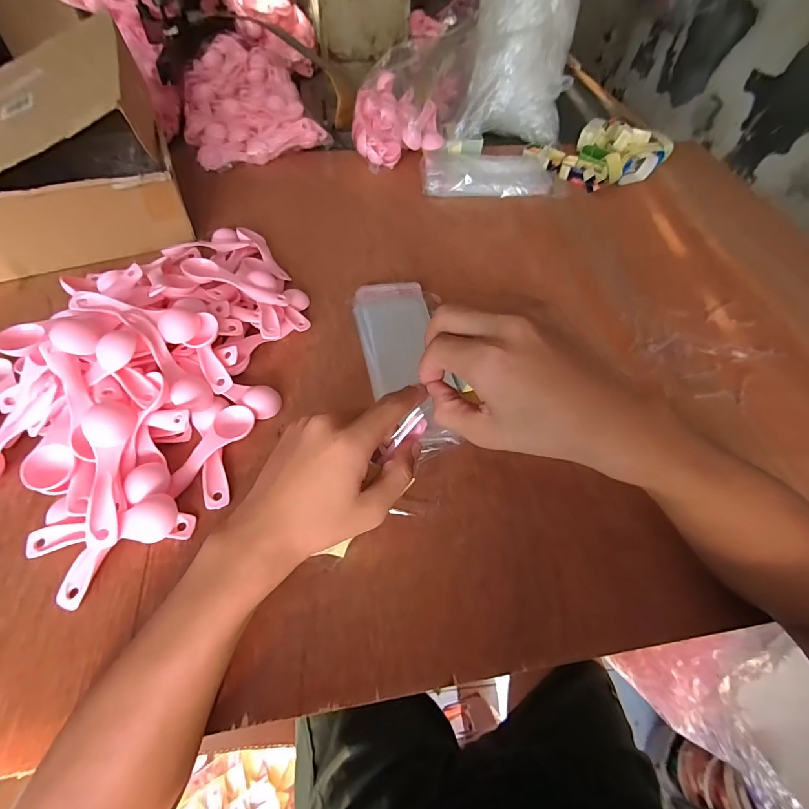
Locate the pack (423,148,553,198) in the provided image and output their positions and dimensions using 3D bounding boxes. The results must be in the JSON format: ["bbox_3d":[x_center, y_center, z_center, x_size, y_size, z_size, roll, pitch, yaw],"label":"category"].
[{"bbox_3d":[0.137,-0.373,0.678,0.217,0.030,0.102,7,55,0],"label":"pack"}]

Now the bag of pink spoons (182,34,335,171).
[{"bbox_3d":[-0.288,-0.554,0.752,0.229,0.082,0.331,-19,58,-16],"label":"bag of pink spoons"}]

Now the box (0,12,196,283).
[{"bbox_3d":[-0.451,-0.309,0.529,0.270,0.157,0.264,-20,59,-17],"label":"box"}]

